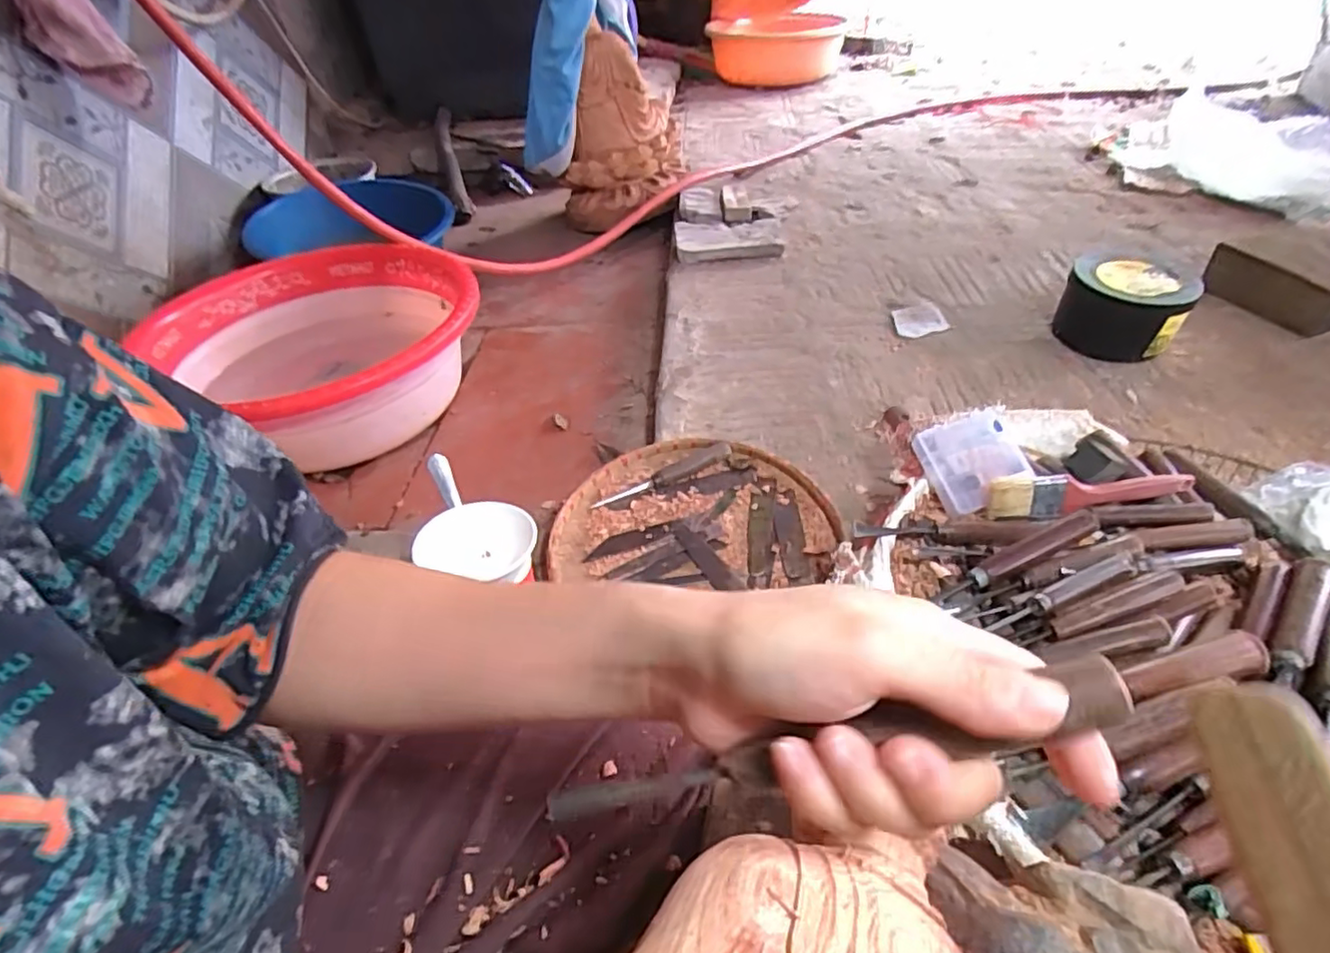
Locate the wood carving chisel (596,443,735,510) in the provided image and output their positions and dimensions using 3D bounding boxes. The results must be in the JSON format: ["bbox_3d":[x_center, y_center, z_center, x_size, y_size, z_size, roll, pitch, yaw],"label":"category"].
[{"bbox_3d":[-0.003,-0.004,0.718,0.165,0.023,0.020,-19,45,-15],"label":"wood carving chisel"}]

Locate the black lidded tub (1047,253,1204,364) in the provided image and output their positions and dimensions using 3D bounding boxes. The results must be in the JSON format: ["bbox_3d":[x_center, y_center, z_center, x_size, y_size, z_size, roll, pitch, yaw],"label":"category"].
[{"bbox_3d":[0.576,-0.210,0.799,0.137,0.092,0.137,-2,43,2],"label":"black lidded tub"}]

